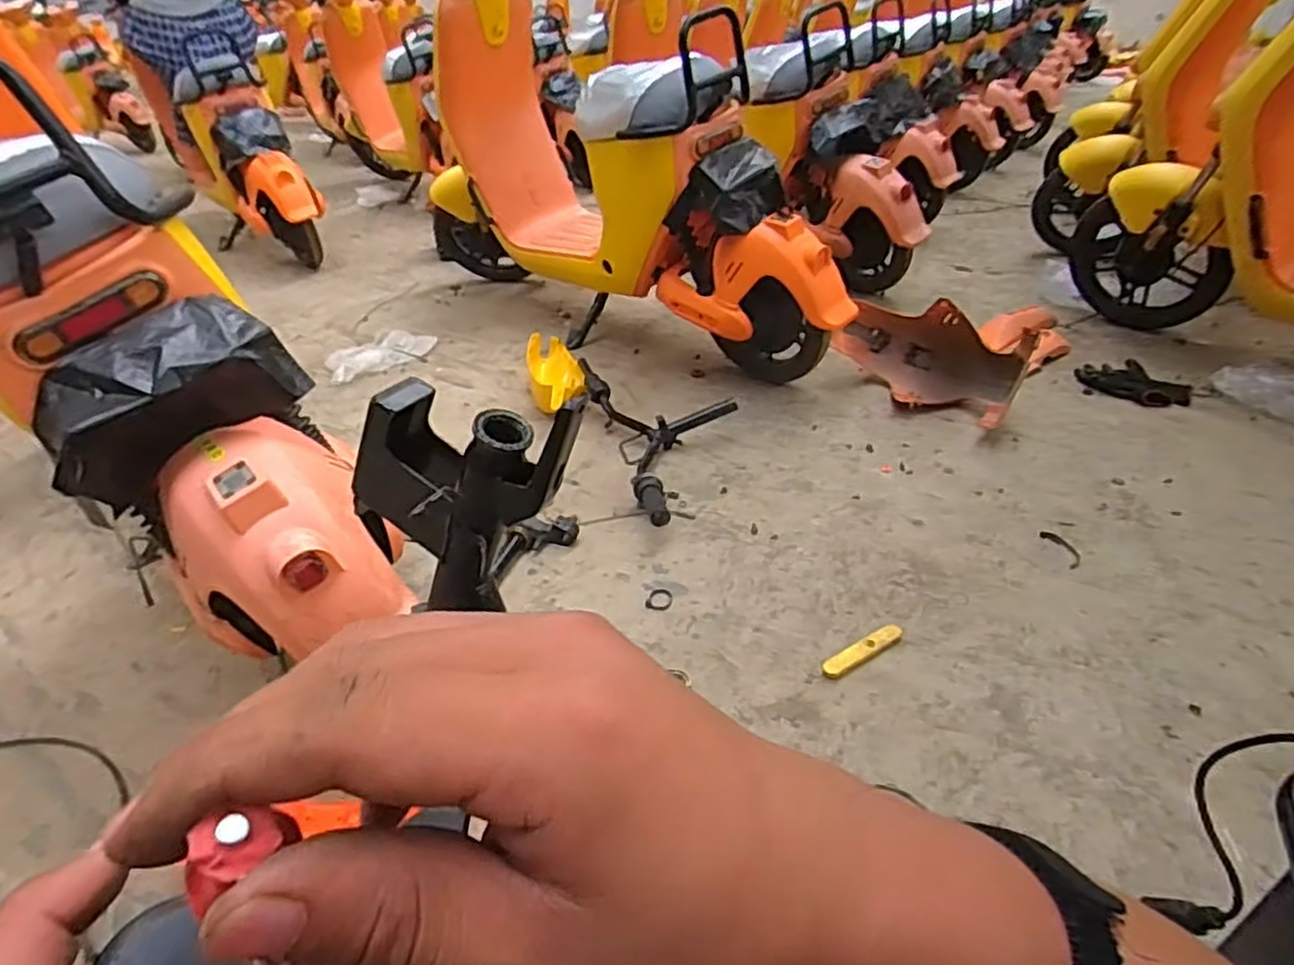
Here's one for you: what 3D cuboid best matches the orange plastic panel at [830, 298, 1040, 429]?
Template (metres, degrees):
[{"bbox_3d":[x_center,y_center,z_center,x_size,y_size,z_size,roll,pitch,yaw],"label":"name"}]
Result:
[{"bbox_3d":[0.615,-0.276,1.604,0.160,0.197,0.434,-28,41,-31],"label":"orange plastic panel"}]

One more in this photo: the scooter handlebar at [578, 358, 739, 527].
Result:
[{"bbox_3d":[0.042,-0.116,1.512,0.258,0.094,0.613,-12,36,-14],"label":"scooter handlebar"}]

